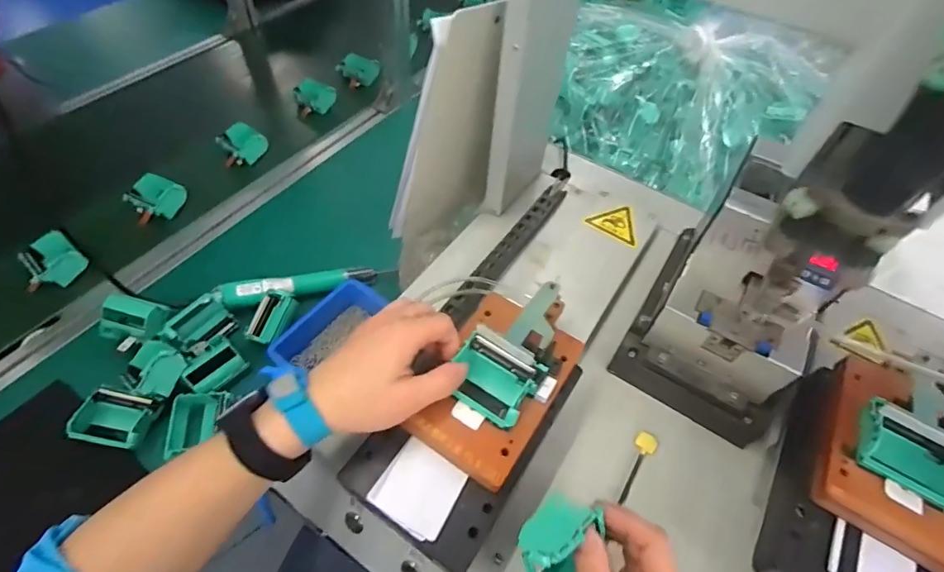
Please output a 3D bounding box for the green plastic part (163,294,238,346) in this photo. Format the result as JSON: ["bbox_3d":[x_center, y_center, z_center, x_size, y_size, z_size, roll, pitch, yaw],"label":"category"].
[{"bbox_3d":[-0.349,0.052,0.600,0.028,0.059,0.072,3,44,42],"label":"green plastic part"}]

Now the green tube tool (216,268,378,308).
[{"bbox_3d":[-0.236,-0.004,0.642,0.198,0.035,0.035,-13,56,-14],"label":"green tube tool"}]

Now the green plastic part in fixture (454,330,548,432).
[{"bbox_3d":[0.017,0.078,0.383,0.068,0.028,0.056,30,57,16],"label":"green plastic part in fixture"}]

